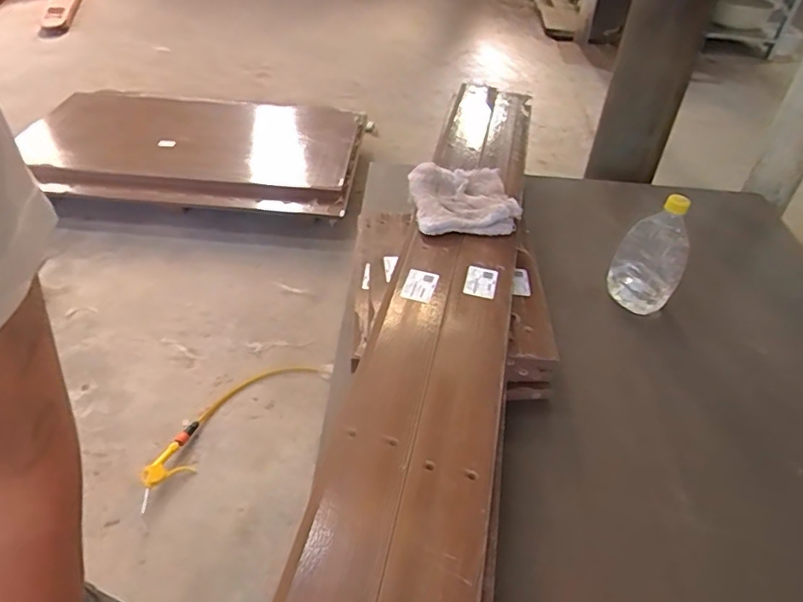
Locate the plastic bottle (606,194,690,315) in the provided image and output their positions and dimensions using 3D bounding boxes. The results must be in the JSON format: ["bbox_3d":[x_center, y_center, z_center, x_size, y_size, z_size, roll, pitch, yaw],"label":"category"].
[{"bbox_3d":[0.401,-0.074,0.898,0.078,0.196,0.086,-4,41,-8],"label":"plastic bottle"}]

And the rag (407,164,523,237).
[{"bbox_3d":[0.095,-0.168,0.892,0.159,0.037,0.159,-3,41,-7],"label":"rag"}]

